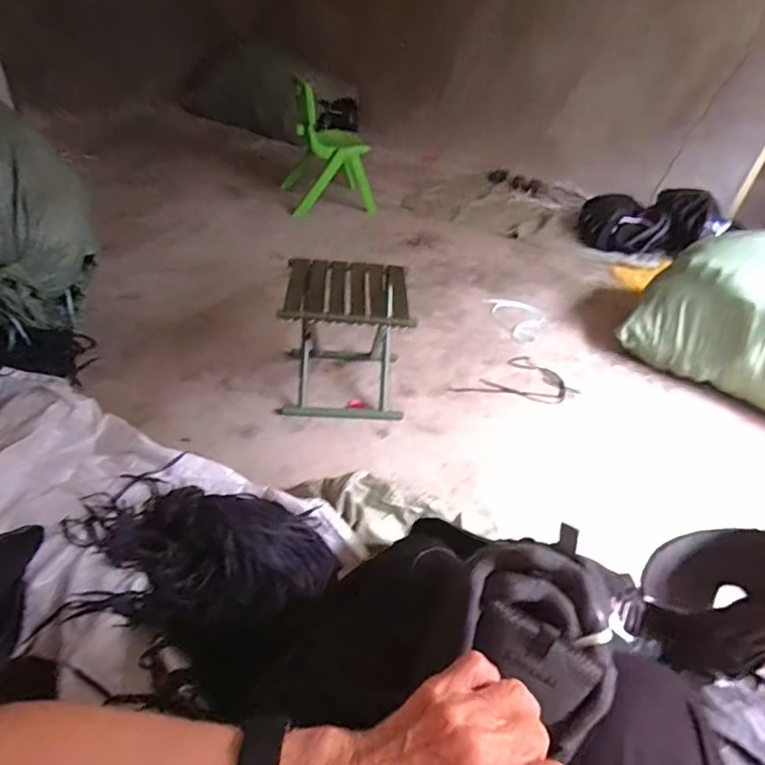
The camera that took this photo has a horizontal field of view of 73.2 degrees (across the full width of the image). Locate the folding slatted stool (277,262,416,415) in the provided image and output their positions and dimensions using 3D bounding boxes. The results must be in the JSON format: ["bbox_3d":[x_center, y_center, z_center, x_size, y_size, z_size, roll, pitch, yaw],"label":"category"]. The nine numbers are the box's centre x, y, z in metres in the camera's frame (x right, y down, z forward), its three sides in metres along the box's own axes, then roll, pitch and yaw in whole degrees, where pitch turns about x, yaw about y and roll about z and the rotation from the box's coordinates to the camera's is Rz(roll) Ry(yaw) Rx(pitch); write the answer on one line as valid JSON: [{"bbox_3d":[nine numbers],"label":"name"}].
[{"bbox_3d":[-0.097,-0.105,1.300,0.295,0.305,0.270,2,39,-7],"label":"folding slatted stool"}]

